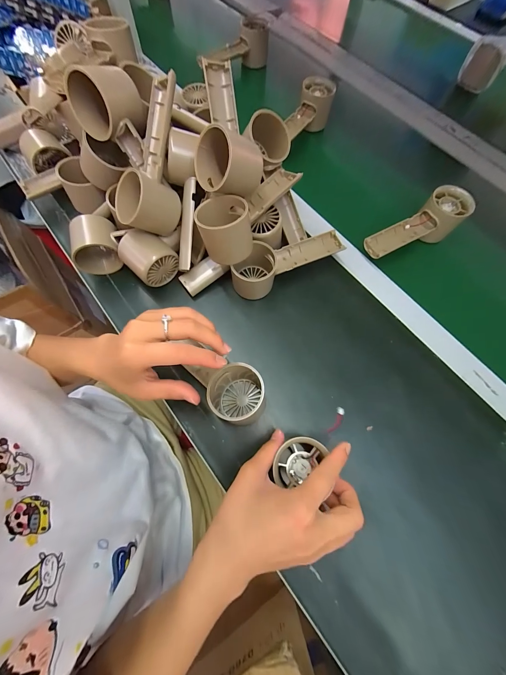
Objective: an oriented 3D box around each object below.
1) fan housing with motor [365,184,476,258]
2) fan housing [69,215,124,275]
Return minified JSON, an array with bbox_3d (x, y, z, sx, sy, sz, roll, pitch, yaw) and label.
[{"bbox_3d":[0.235,-0.153,0.357,0.153,0.049,0.057,-32,74,-12],"label":"fan housing with motor"},{"bbox_3d":[-0.210,-0.119,0.336,0.061,0.061,0.052,-18,72,-8],"label":"fan housing"}]

